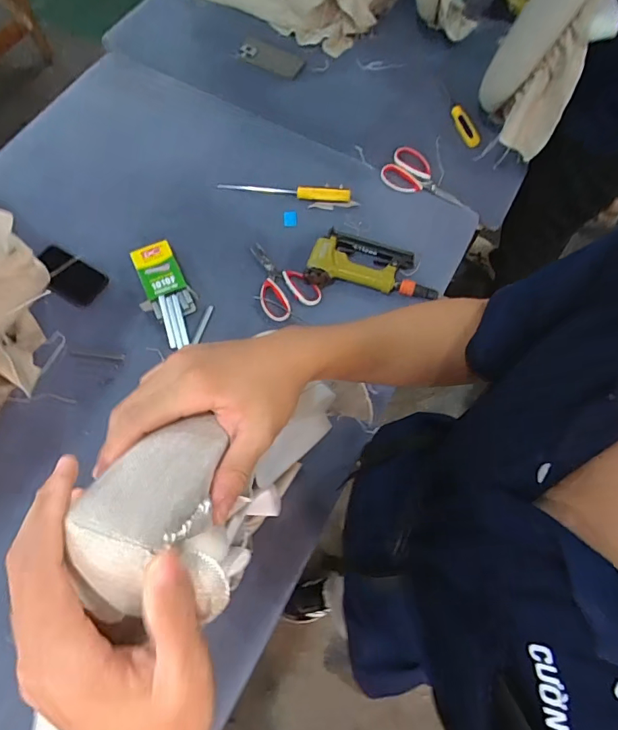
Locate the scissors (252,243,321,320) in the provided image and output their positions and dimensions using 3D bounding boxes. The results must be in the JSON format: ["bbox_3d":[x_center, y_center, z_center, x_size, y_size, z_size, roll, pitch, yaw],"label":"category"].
[{"bbox_3d":[-0.070,-0.157,0.889,0.178,0.016,0.110,37,72,12],"label":"scissors"}]

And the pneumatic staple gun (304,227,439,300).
[{"bbox_3d":[0.125,-0.205,0.901,0.254,0.040,0.129,8,69,1],"label":"pneumatic staple gun"}]

